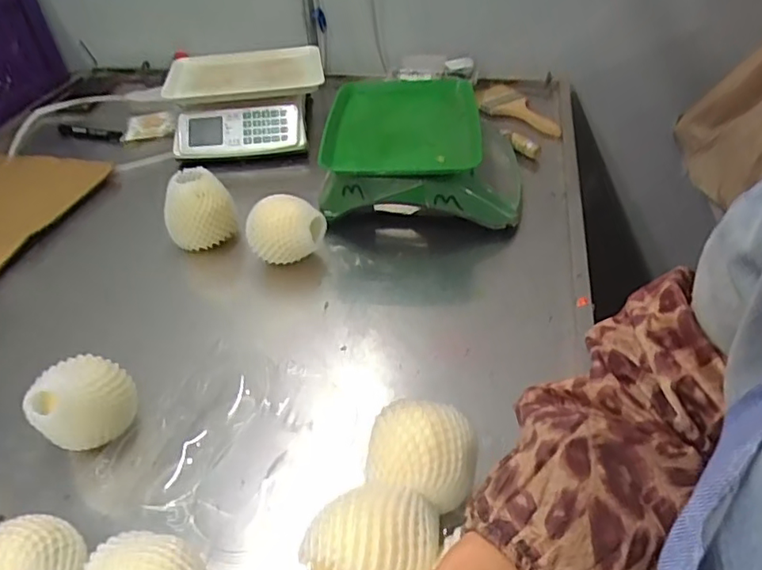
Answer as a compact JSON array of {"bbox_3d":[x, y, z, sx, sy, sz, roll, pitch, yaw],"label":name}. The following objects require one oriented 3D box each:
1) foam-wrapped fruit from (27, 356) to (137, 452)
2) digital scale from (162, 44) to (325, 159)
[{"bbox_3d":[-0.282,0.116,0.566,0.087,0.092,0.072,-20,43,-18],"label":"foam-wrapped fruit"},{"bbox_3d":[-0.242,-0.352,1.071,0.279,0.094,0.286,-7,41,-4],"label":"digital scale"}]

